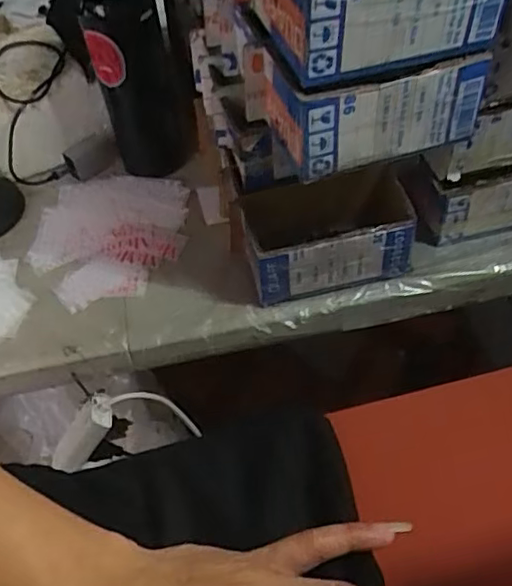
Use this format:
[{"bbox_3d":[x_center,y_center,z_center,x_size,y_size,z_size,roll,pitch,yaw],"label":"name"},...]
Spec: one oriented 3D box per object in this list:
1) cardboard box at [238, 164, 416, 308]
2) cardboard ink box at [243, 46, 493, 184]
[{"bbox_3d":[0.073,-0.055,0.597,0.165,0.092,0.094,-9,51,-3],"label":"cardboard box"},{"bbox_3d":[0.081,-0.164,0.484,0.158,0.070,0.114,-17,52,-10],"label":"cardboard ink box"}]

